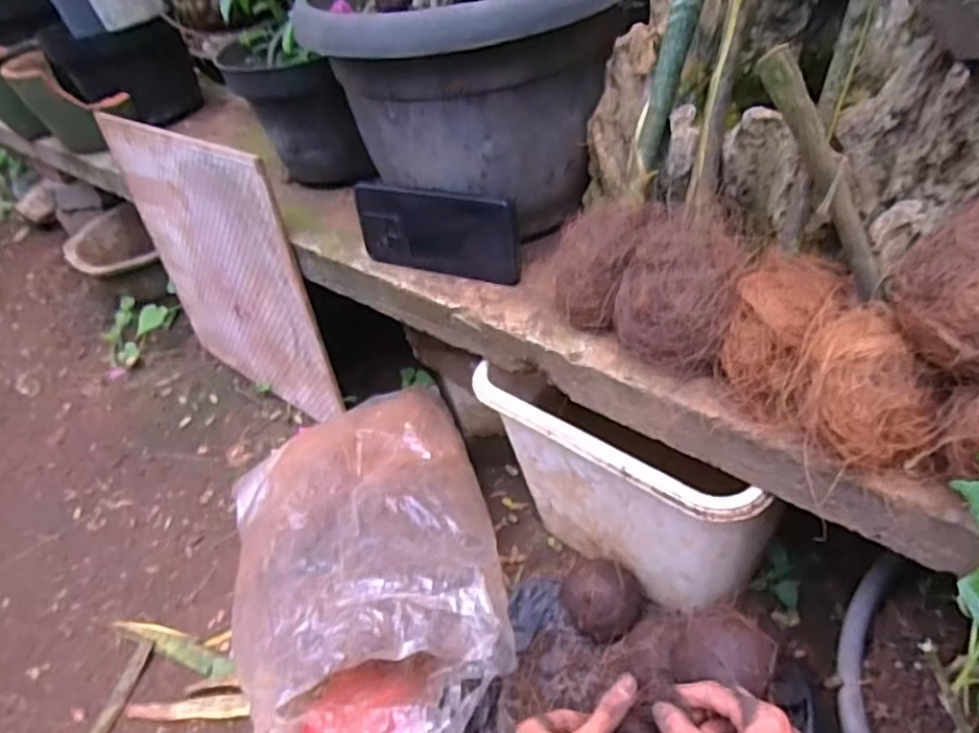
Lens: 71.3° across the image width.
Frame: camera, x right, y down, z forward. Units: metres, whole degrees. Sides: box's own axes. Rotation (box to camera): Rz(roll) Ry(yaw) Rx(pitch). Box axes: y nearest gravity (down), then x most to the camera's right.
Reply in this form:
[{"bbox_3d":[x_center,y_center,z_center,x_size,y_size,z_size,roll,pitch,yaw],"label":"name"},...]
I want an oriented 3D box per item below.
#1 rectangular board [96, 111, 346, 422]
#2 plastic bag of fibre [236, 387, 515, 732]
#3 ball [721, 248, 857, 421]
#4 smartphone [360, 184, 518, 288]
[{"bbox_3d":[-0.354,-0.121,0.918,0.378,0.387,0.009,22,46,34],"label":"rectangular board"},{"bbox_3d":[-0.126,0.183,0.670,0.255,0.205,0.401,-19,41,-5],"label":"plastic bag of fibre"},{"bbox_3d":[0.191,-0.022,0.453,0.063,0.067,0.089,21,52,34],"label":"ball"},{"bbox_3d":[-0.051,-0.125,0.636,0.167,0.084,0.013,11,47,27],"label":"smartphone"}]

